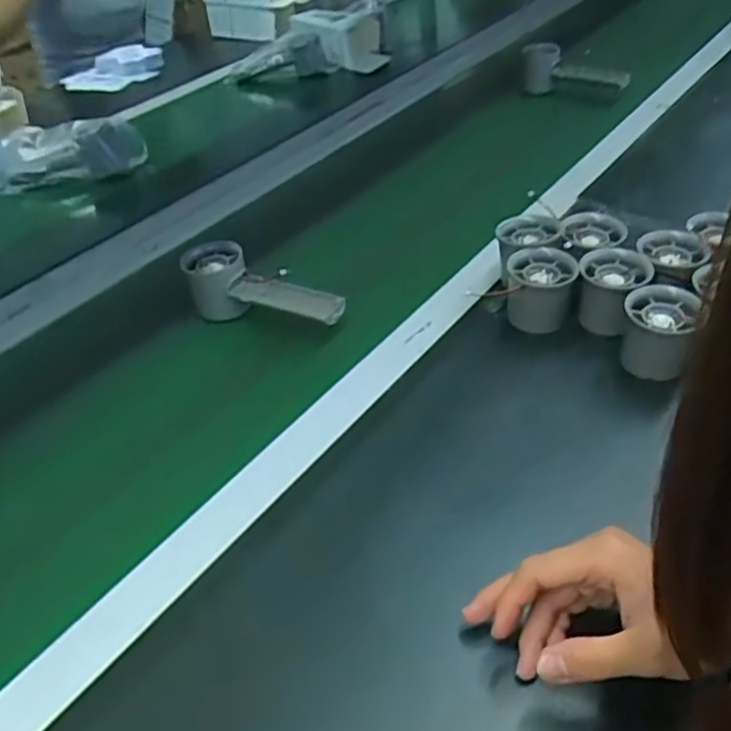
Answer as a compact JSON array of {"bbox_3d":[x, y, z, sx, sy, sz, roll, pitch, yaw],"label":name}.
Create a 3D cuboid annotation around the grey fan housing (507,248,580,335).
[{"bbox_3d":[0.143,-0.060,0.563,0.054,0.054,0.049,1,42,7],"label":"grey fan housing"}]

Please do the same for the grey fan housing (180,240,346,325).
[{"bbox_3d":[-0.092,-0.061,0.606,0.149,0.051,0.052,23,49,28],"label":"grey fan housing"}]

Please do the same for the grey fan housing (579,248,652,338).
[{"bbox_3d":[0.199,-0.058,0.556,0.050,0.055,0.048,-3,41,3],"label":"grey fan housing"}]

